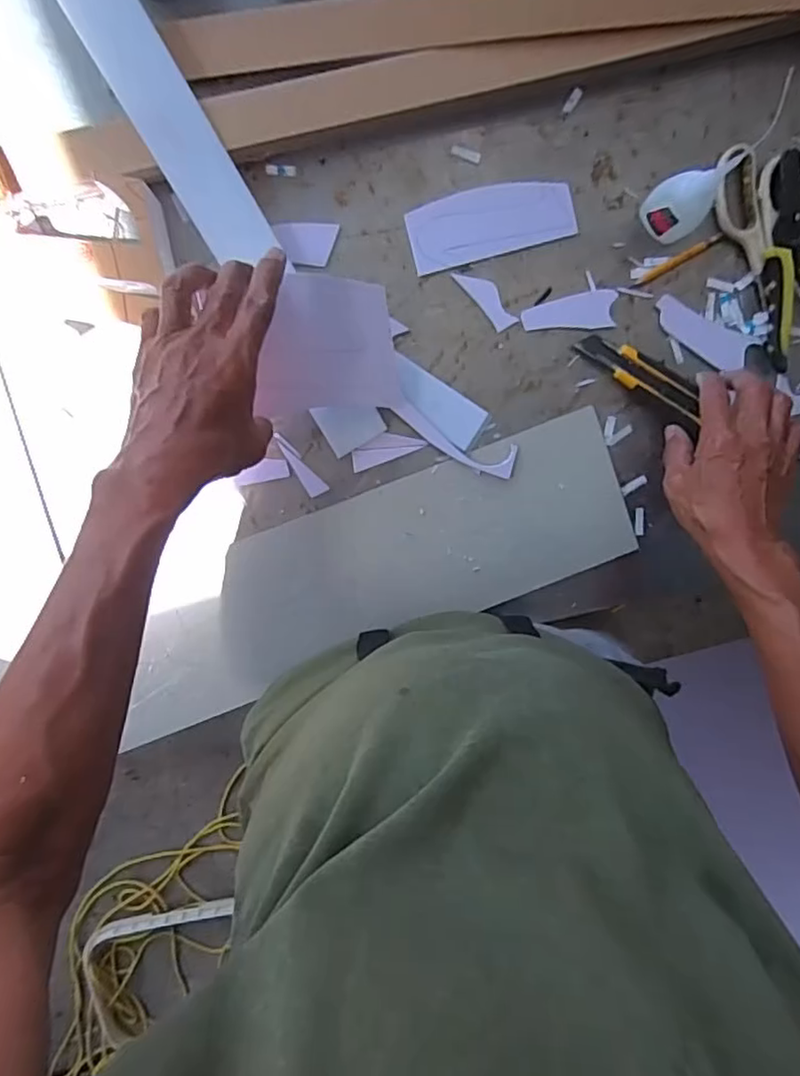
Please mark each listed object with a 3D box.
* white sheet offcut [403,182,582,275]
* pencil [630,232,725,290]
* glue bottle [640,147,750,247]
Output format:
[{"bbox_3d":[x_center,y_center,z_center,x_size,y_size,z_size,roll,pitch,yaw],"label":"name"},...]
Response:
[{"bbox_3d":[0.077,-0.267,0.514,0.140,0.004,0.055,-16,98,-2],"label":"white sheet offcut"},{"bbox_3d":[0.238,-0.239,0.526,0.085,0.005,0.009,-31,98,1],"label":"pencil"},{"bbox_3d":[0.231,-0.271,0.485,0.043,0.073,0.045,-37,98,1],"label":"glue bottle"}]

